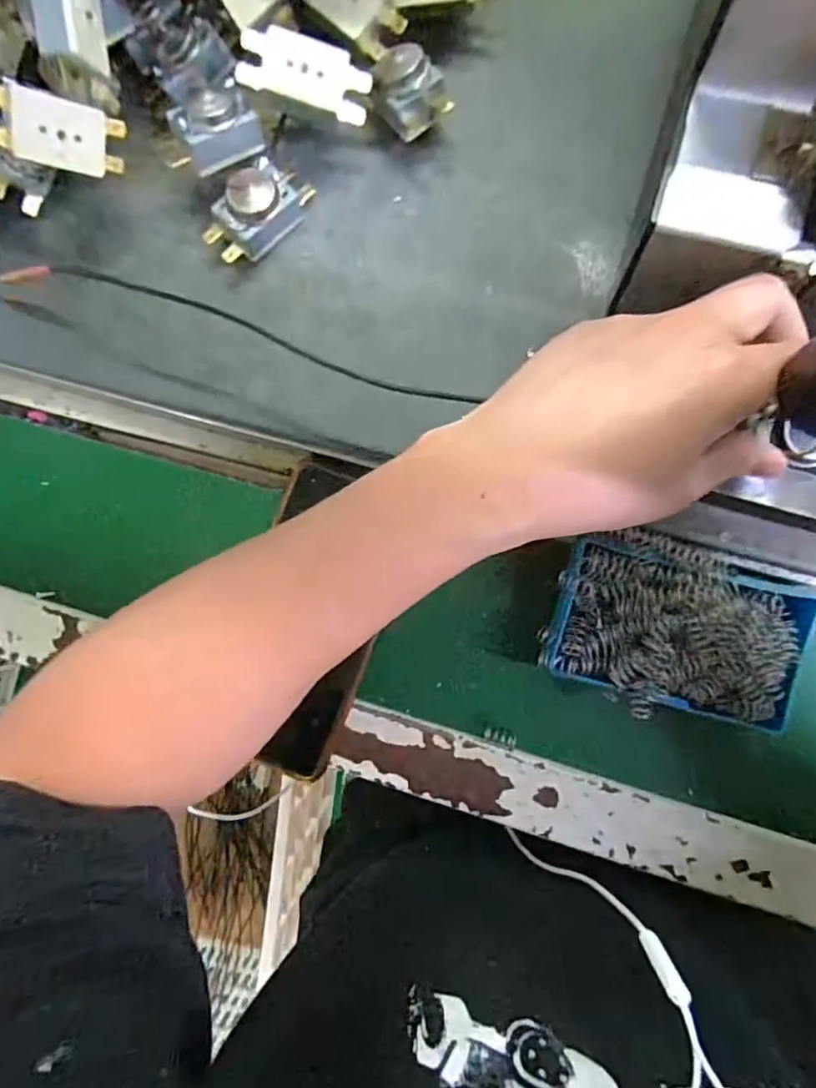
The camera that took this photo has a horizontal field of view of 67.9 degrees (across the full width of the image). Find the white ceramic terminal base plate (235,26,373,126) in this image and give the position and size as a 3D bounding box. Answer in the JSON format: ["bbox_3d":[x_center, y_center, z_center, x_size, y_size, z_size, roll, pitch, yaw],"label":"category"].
[{"bbox_3d":[-0.048,-0.222,0.285,0.061,0.013,0.025,11,91,-13],"label":"white ceramic terminal base plate"}]

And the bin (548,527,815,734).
[{"bbox_3d":[0.133,0.042,0.302,0.113,0.038,0.079,18,91,7],"label":"bin"}]

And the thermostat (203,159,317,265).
[{"bbox_3d":[-0.076,-0.169,0.309,0.055,0.029,0.028,-44,84,5],"label":"thermostat"}]

